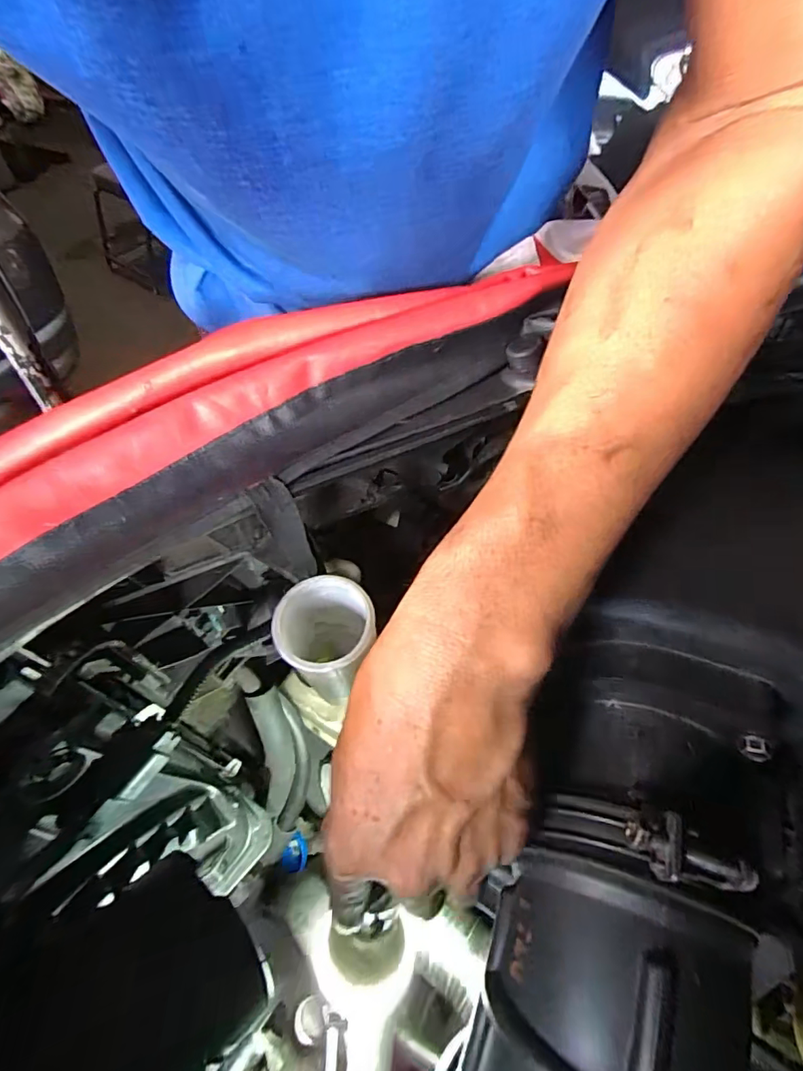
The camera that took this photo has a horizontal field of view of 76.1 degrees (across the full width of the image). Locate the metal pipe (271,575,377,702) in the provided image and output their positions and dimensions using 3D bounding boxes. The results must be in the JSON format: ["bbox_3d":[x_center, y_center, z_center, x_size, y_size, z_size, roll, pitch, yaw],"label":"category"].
[{"bbox_3d":[-0.037,0.060,0.272,0.047,0.069,0.047,-1,53,2],"label":"metal pipe"}]

